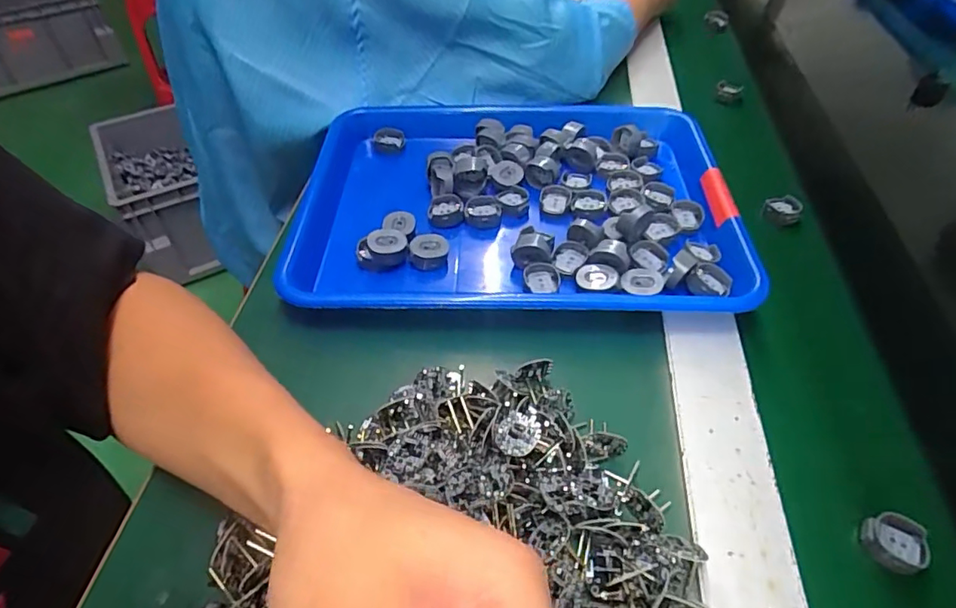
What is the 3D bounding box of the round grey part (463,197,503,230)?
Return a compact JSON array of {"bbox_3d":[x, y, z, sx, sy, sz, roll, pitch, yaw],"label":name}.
[{"bbox_3d":[0.004,-0.073,0.435,0.029,0.012,0.024,6,49,6],"label":"round grey part"}]

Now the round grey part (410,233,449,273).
[{"bbox_3d":[-0.035,-0.037,0.402,0.027,0.016,0.023,0,48,0],"label":"round grey part"}]

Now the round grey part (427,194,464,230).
[{"bbox_3d":[-0.026,-0.074,0.434,0.028,0.014,0.027,0,48,0],"label":"round grey part"}]

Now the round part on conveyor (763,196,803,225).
[{"bbox_3d":[0.256,-0.078,0.461,0.028,0.017,0.029,0,48,0],"label":"round part on conveyor"}]

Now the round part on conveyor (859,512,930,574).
[{"bbox_3d":[0.218,0.124,0.286,0.025,0.015,0.030,-34,57,-27],"label":"round part on conveyor"}]

